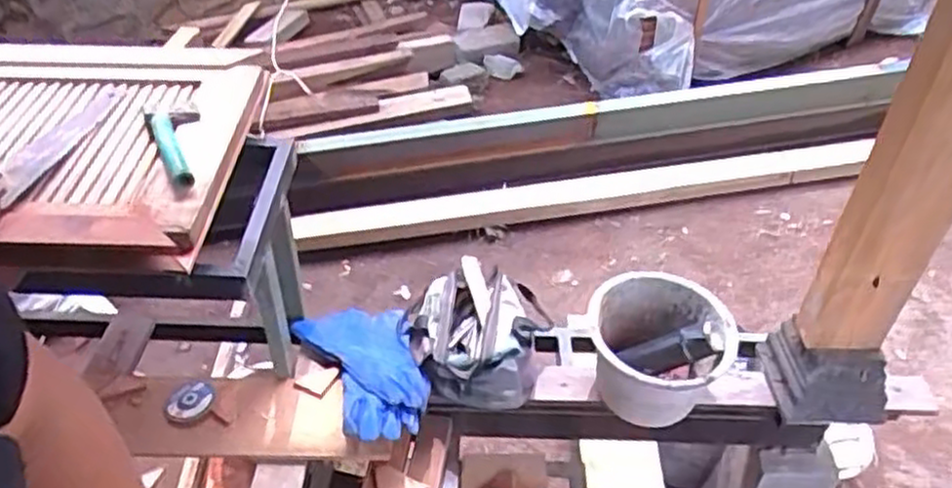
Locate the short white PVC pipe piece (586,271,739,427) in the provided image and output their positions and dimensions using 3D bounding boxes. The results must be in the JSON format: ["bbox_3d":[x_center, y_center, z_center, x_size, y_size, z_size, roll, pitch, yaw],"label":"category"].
[{"bbox_3d":[0.361,0.229,1.493,0.260,0.217,0.260,6,42,5],"label":"short white PVC pipe piece"}]

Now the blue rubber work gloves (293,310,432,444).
[{"bbox_3d":[-0.218,0.238,1.521,0.208,0.058,0.369,-18,45,-20],"label":"blue rubber work gloves"}]

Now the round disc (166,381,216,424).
[{"bbox_3d":[-0.554,0.306,1.448,0.077,0.010,0.088,25,67,5],"label":"round disc"}]

